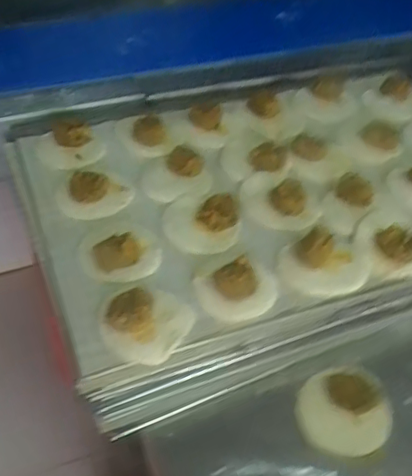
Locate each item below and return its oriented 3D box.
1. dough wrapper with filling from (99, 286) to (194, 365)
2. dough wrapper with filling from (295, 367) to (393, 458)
[{"bbox_3d":[-0.058,0.072,0.542,0.081,0.038,0.082,33,52,25],"label":"dough wrapper with filling"},{"bbox_3d":[0.128,0.160,0.537,0.084,0.029,0.074,10,46,6],"label":"dough wrapper with filling"}]

